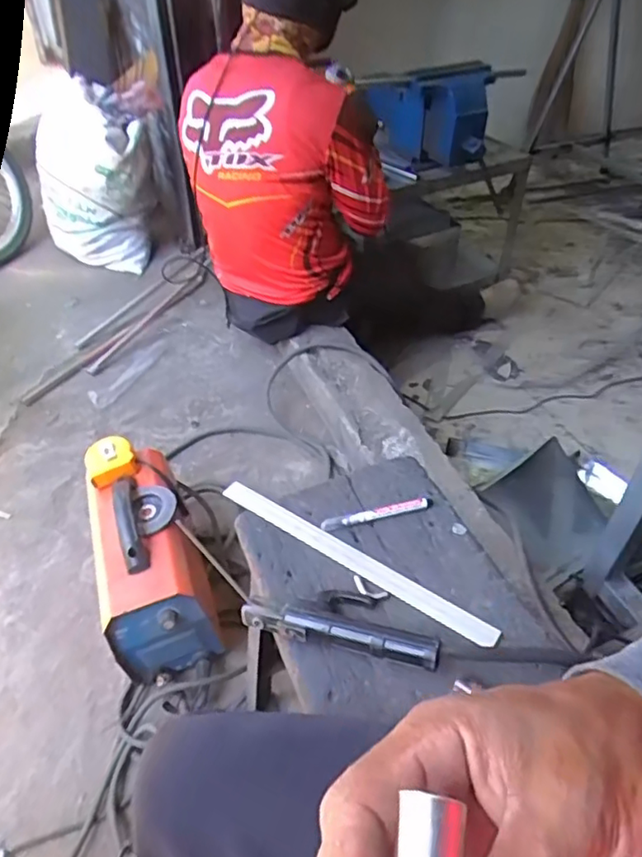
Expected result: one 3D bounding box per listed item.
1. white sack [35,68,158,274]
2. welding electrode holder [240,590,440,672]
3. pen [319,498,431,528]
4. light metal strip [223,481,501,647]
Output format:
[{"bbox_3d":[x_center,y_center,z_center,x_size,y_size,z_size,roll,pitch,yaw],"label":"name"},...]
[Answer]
[{"bbox_3d":[-0.618,-0.690,1.652,0.318,0.487,0.190,-18,47,-17],"label":"white sack"},{"bbox_3d":[0.021,0.184,0.591,0.193,0.040,0.069,13,46,13],"label":"welding electrode holder"},{"bbox_3d":[0.063,0.099,0.702,0.126,0.014,0.017,-8,45,-7],"label":"pen"},{"bbox_3d":[0.028,0.142,0.666,0.351,0.007,0.025,26,63,26],"label":"light metal strip"}]

